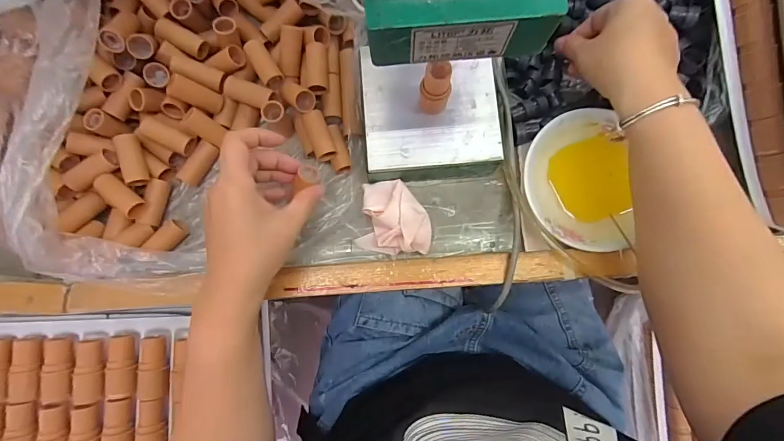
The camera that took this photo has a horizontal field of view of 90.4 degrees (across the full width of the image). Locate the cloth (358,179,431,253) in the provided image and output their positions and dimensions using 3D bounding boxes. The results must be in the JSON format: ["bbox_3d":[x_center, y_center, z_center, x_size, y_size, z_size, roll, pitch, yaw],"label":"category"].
[{"bbox_3d":[0.005,-0.002,0.372,0.069,0.023,0.068,9,83,2],"label":"cloth"}]

